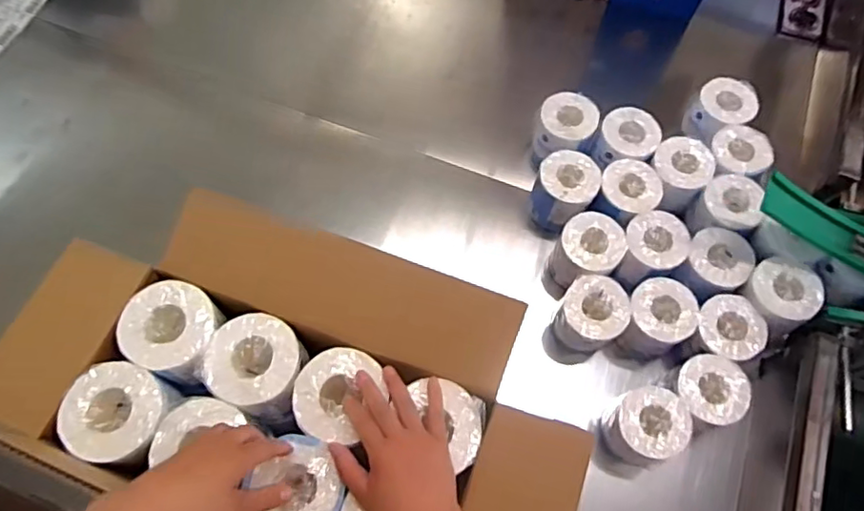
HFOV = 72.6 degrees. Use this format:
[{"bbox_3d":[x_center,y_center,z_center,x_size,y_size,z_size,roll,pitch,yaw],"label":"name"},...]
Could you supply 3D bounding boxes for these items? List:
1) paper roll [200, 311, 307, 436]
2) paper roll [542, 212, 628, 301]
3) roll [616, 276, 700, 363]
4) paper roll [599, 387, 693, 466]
[{"bbox_3d":[-0.185,0.127,0.650,0.109,0.099,0.094,35,71,13],"label":"paper roll"},{"bbox_3d":[0.249,0.007,0.972,0.097,0.152,0.103,0,67,-1],"label":"paper roll"},{"bbox_3d":[0.343,0.101,0.917,0.093,0.129,0.091,0,67,-1],"label":"roll"},{"bbox_3d":[0.305,0.252,0.863,0.101,0.120,0.095,0,67,-1],"label":"paper roll"}]

